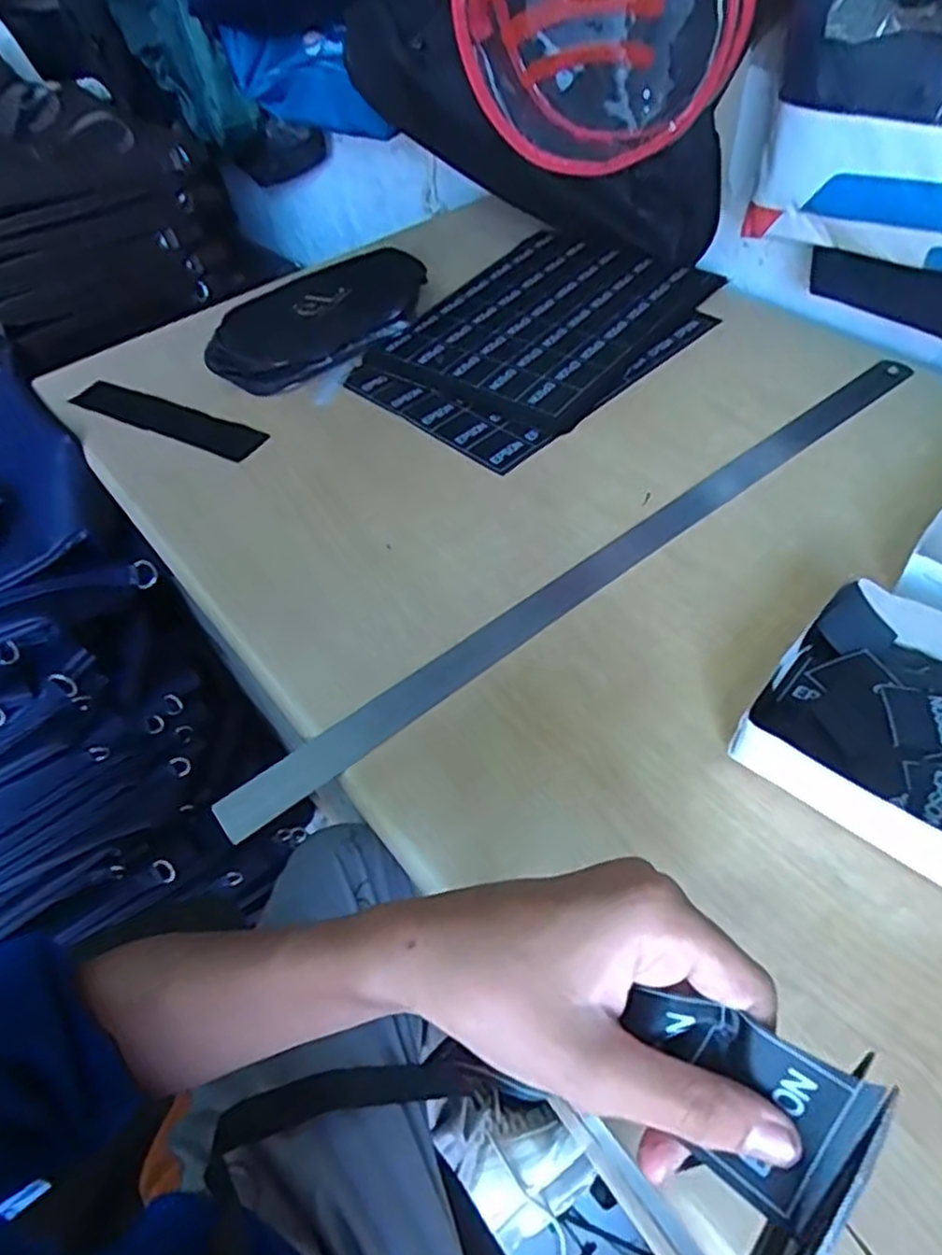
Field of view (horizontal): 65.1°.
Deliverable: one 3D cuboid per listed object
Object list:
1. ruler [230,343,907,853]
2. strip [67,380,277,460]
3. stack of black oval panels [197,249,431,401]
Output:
[{"bbox_3d":[0.107,-0.053,0.506,0.614,0.007,0.029,-34,57,-21],"label":"ruler"},{"bbox_3d":[-0.267,-0.184,0.650,0.219,0.006,0.046,23,54,24],"label":"strip"},{"bbox_3d":[-0.153,-0.300,0.707,0.216,0.044,0.147,-32,55,-19],"label":"stack of black oval panels"}]

